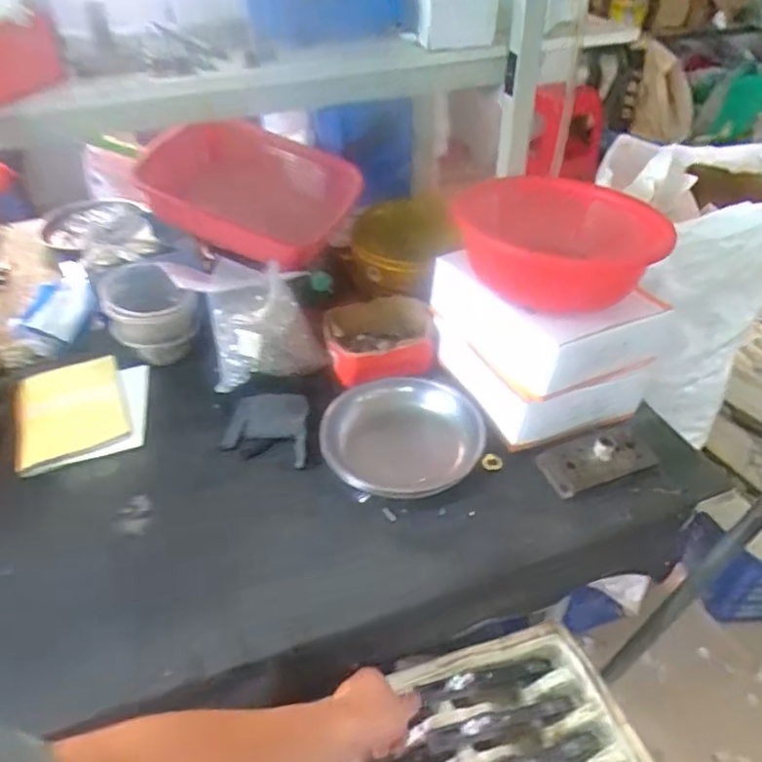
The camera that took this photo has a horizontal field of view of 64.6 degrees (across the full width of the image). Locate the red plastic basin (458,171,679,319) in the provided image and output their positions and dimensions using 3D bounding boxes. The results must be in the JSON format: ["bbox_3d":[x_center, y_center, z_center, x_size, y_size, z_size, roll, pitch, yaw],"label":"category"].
[{"bbox_3d":[0.234,-0.198,0.824,0.223,0.118,0.253,-7,32,-2],"label":"red plastic basin"}]

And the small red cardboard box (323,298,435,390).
[{"bbox_3d":[-0.001,-0.064,0.937,0.161,0.071,0.152,-8,32,-3],"label":"small red cardboard box"}]

